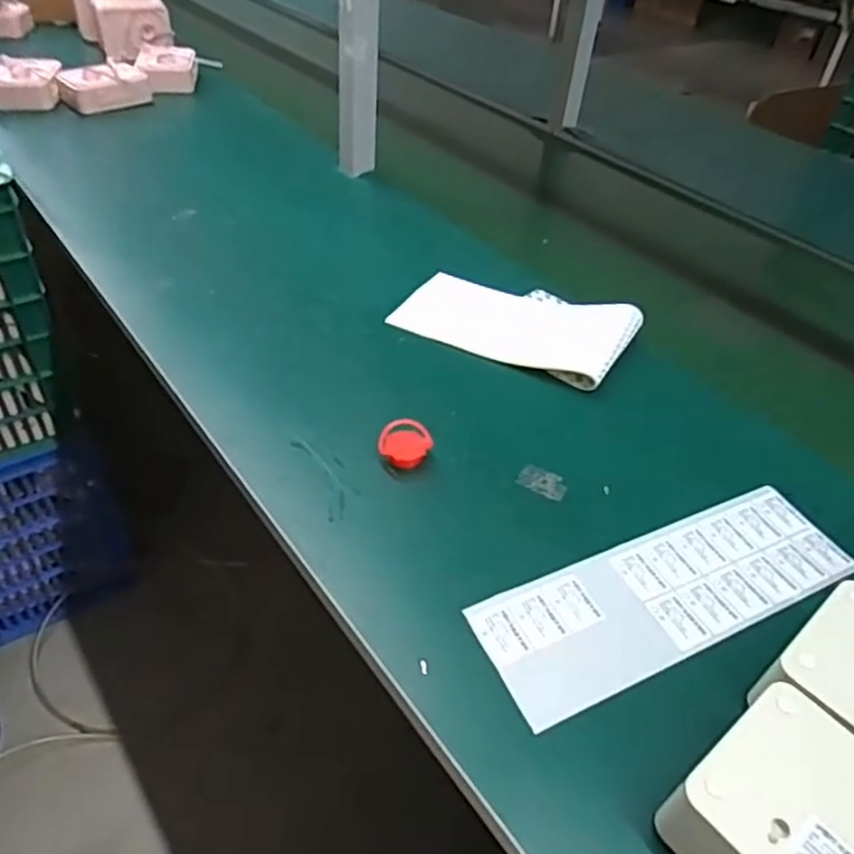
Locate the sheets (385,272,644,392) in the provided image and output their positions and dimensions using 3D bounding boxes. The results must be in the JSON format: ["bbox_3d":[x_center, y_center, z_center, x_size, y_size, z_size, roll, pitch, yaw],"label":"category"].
[{"bbox_3d":[0.099,-0.119,0.743,0.234,0.034,0.140,21,44,17],"label":"sheets"}]

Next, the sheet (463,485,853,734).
[{"bbox_3d":[0.178,0.119,0.511,0.293,0.007,0.094,-16,47,-20],"label":"sheet"}]

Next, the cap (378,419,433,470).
[{"bbox_3d":[-0.018,0.015,0.593,0.044,0.022,0.038,1,42,-5],"label":"cap"}]

